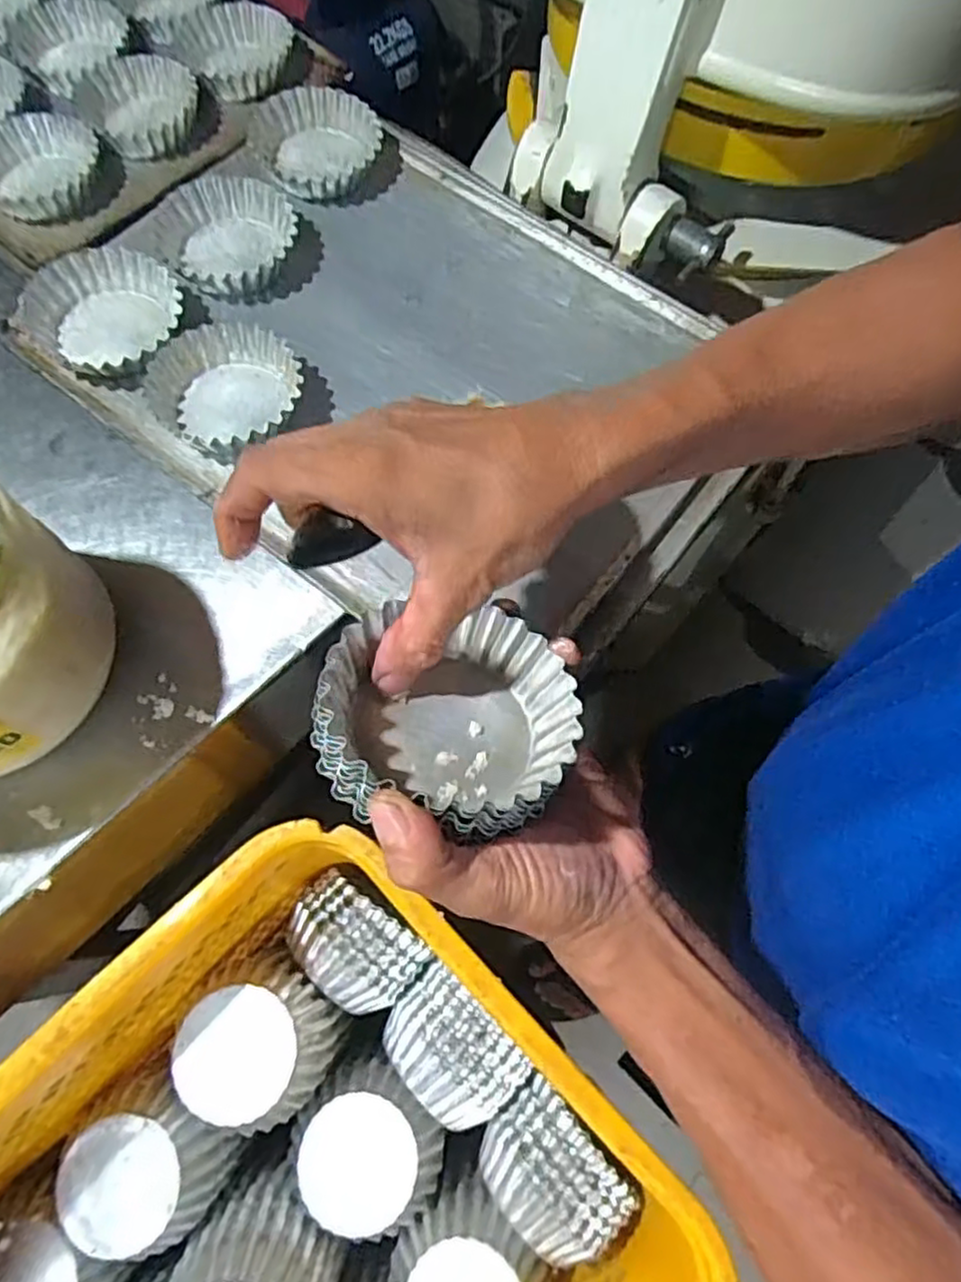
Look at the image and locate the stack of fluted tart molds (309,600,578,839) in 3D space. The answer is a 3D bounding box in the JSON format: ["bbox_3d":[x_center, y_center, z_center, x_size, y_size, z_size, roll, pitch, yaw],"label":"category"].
[{"bbox_3d":[-0.011,0.034,0.295,0.102,0.046,0.093,-1,49,-12],"label":"stack of fluted tart molds"}]

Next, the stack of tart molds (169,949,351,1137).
[{"bbox_3d":[-0.143,0.261,0.465,0.097,0.052,0.095,17,69,5],"label":"stack of tart molds"}]

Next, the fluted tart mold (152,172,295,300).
[{"bbox_3d":[-0.189,-0.298,0.529,0.090,0.025,0.095,23,70,7],"label":"fluted tart mold"}]

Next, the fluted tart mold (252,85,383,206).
[{"bbox_3d":[-0.126,-0.393,0.564,0.092,0.029,0.094,1,69,-2],"label":"fluted tart mold"}]

